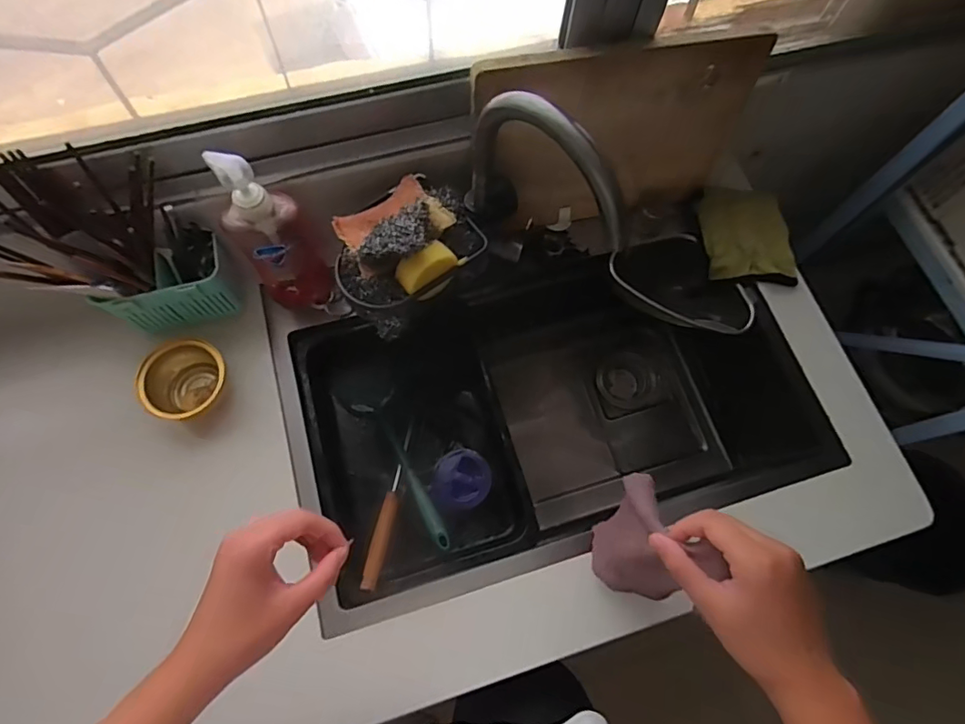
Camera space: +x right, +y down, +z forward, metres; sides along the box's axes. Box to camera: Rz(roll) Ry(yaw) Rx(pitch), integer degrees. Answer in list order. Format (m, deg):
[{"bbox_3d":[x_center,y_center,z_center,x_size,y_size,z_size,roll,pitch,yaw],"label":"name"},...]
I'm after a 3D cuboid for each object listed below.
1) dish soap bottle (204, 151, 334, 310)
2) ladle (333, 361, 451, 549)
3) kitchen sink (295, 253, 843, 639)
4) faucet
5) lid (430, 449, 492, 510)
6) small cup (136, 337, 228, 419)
[{"bbox_3d":[-0.247,-0.141,0.631,0.089,0.246,0.070,-20,73,-9],"label":"dish soap bottle"},{"bbox_3d":[-0.117,0.118,0.716,0.083,0.064,0.303,-28,52,-12],"label":"ladle"},{"bbox_3d":[0.079,0.083,0.808,0.617,0.258,0.394,-15,72,-8],"label":"kitchen sink"},{"bbox_3d":[0.052,-0.155,0.530,0.060,0.200,0.179,-26,74,-11],"label":"faucet"},{"bbox_3d":[-0.028,0.163,0.739,0.077,0.015,0.081,1,70,-2],"label":"lid"},{"bbox_3d":[-0.359,0.026,0.646,0.097,0.054,0.095,1,70,-2],"label":"small cup"}]

